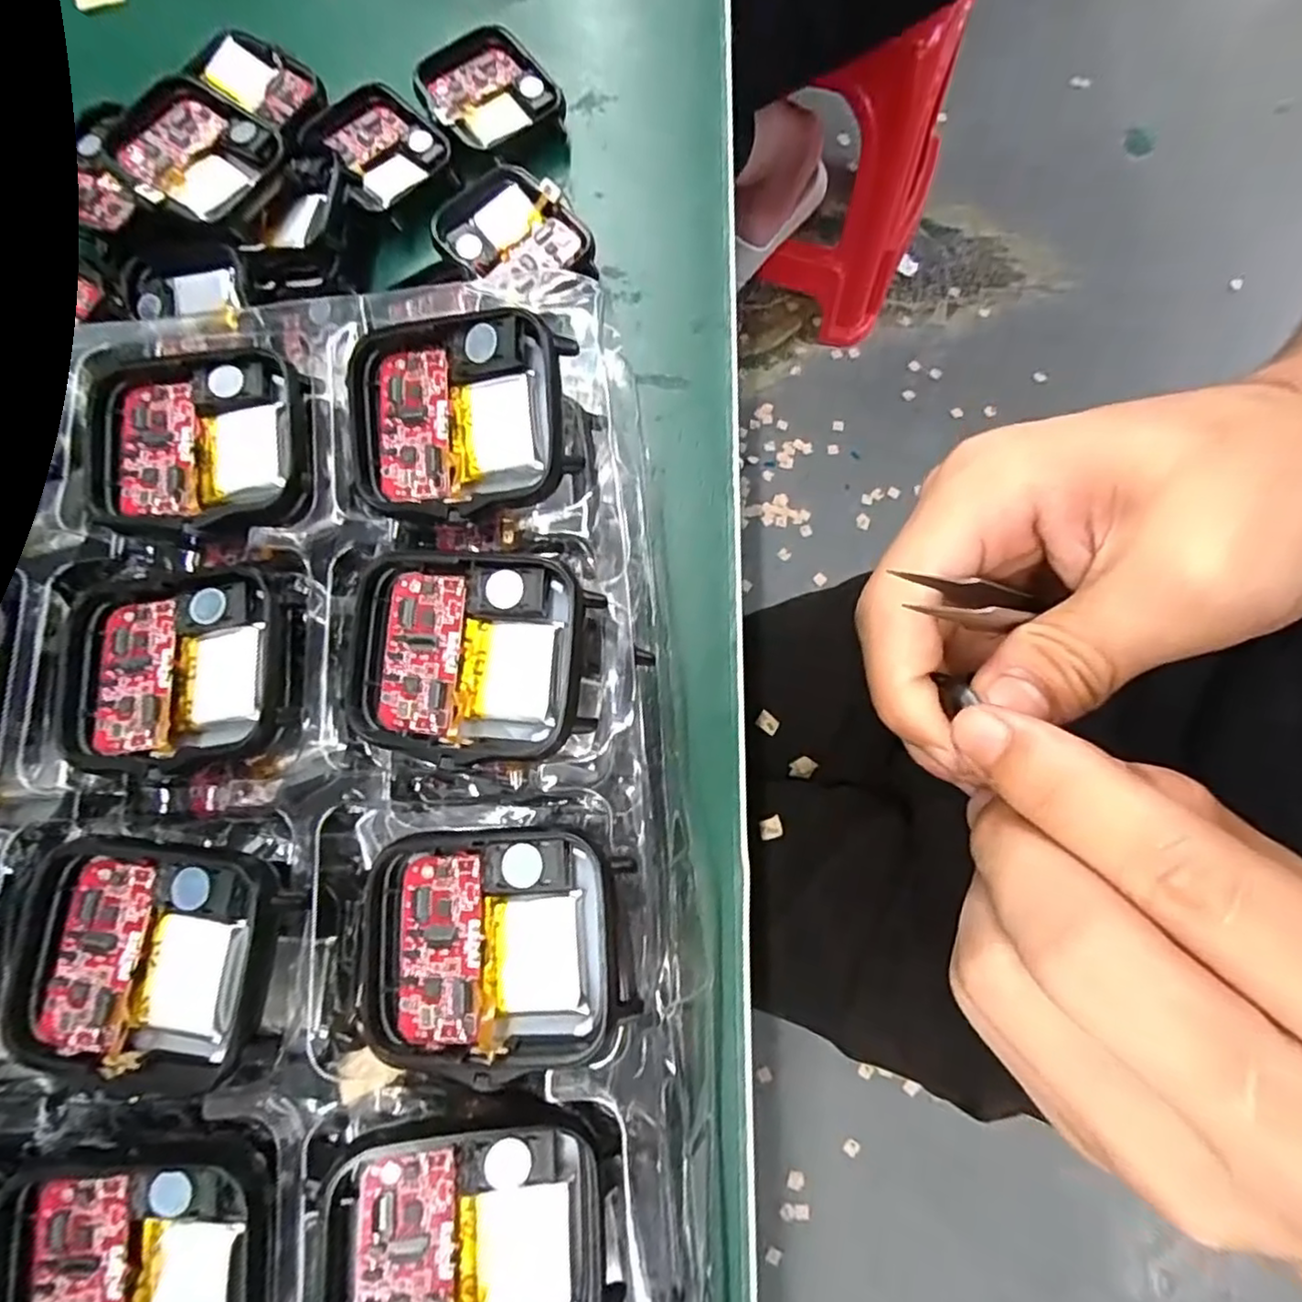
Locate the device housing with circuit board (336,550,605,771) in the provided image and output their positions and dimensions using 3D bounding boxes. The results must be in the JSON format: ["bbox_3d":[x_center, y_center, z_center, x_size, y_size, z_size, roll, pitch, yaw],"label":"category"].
[{"bbox_3d":[-0.035,0.001,0.122,0.046,0.009,0.037,6,76,2],"label":"device housing with circuit board"}]

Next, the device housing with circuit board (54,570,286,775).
[{"bbox_3d":[-0.093,0.004,0.128,0.044,0.006,0.037,-1,76,0],"label":"device housing with circuit board"}]

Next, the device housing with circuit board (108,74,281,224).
[{"bbox_3d":[-0.128,-0.140,0.184,0.038,0.006,0.036,40,80,-2],"label":"device housing with circuit board"}]

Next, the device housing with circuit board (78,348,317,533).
[{"bbox_3d":[-0.095,-0.044,0.137,0.047,0.006,0.040,-4,76,-1],"label":"device housing with circuit board"}]

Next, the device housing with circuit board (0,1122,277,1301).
[{"bbox_3d":[-0.085,0.101,0.108,0.045,0.006,0.042,3,76,1],"label":"device housing with circuit board"}]

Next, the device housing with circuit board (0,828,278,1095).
[{"bbox_3d":[-0.088,0.052,0.113,0.043,0.009,0.039,9,76,3],"label":"device housing with circuit board"}]

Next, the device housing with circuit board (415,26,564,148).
[{"bbox_3d":[-0.053,-0.179,0.212,0.041,0.011,0.037,-20,78,-3],"label":"device housing with circuit board"}]

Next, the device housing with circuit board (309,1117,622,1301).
[{"bbox_3d":[-0.030,0.096,0.106,0.044,0.011,0.037,4,76,1],"label":"device housing with circuit board"}]

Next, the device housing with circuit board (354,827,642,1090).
[{"bbox_3d":[-0.028,0.050,0.112,0.045,0.006,0.037,-1,76,0],"label":"device housing with circuit board"}]

